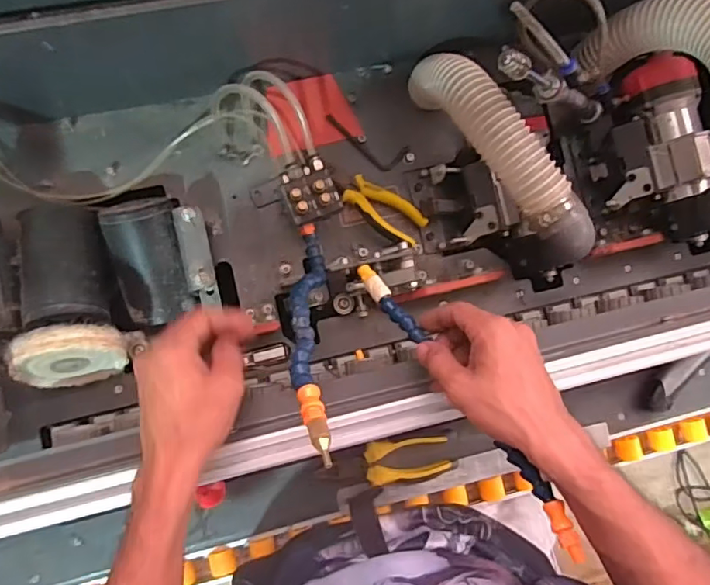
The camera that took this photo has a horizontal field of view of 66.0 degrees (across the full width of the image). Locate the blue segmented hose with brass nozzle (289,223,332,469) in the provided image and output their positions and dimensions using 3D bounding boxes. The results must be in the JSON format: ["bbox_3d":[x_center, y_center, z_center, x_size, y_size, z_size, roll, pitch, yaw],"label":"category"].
[{"bbox_3d":[-0.039,0.023,0.470,0.030,0.297,0.028,2,122,-6],"label":"blue segmented hose with brass nozzle"}]

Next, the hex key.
[{"bbox_3d":[0.012,-0.173,0.648,0.104,0.015,0.037,18,84,-5],"label":"hex key"}]

